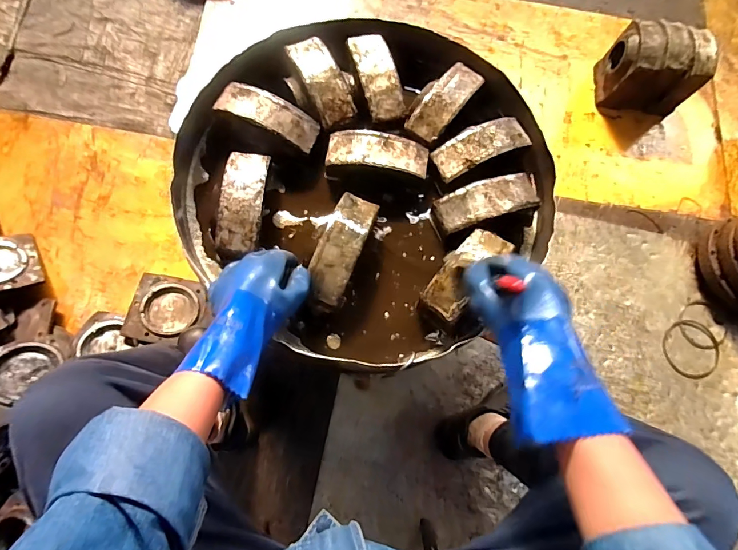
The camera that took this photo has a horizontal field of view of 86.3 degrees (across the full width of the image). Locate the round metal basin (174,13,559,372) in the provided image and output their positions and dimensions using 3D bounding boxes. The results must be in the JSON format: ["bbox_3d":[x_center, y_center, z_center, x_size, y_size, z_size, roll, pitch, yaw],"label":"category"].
[{"bbox_3d":[0.001,-0.161,0.643,0.532,0.109,0.528,1,72,-2],"label":"round metal basin"}]

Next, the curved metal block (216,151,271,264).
[{"bbox_3d":[-0.185,-0.111,0.584,0.061,0.034,0.171,4,76,-4],"label":"curved metal block"}]

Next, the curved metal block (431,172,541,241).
[{"bbox_3d":[0.187,-0.111,0.627,0.164,0.057,0.071,-12,77,-8],"label":"curved metal block"}]

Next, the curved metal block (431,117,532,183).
[{"bbox_3d":[0.183,-0.212,0.645,0.156,0.030,0.062,-24,79,-10],"label":"curved metal block"}]

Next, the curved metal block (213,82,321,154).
[{"bbox_3d":[-0.159,-0.256,0.631,0.161,0.033,0.059,23,75,1],"label":"curved metal block"}]

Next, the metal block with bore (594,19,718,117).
[{"bbox_3d":[0.806,-0.584,1.120,0.227,0.173,0.156,6,72,0],"label":"metal block with bore"}]

